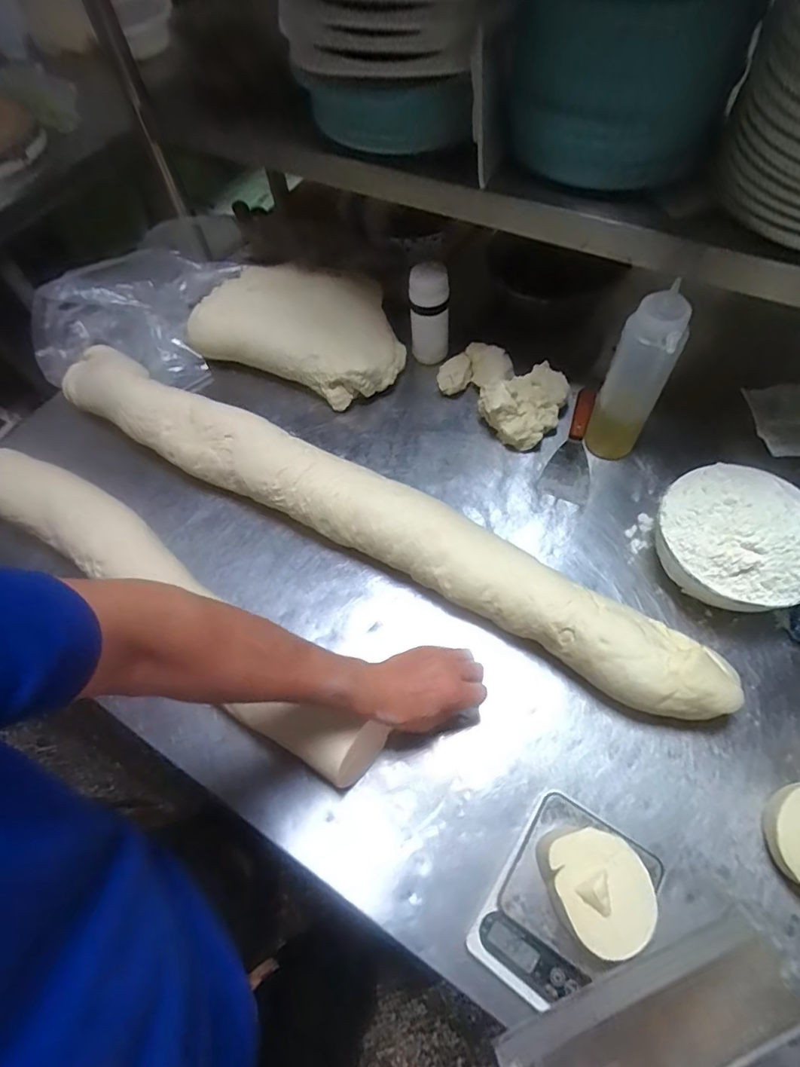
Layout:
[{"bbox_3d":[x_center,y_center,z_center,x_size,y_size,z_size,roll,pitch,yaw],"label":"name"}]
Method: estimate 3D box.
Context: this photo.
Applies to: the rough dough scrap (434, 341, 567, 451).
[{"bbox_3d":[0.155,-0.232,0.825,0.211,0.067,0.131,40,70,22],"label":"rough dough scrap"}]

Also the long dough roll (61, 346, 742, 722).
[{"bbox_3d":[-0.111,-0.056,0.738,1.096,0.086,0.119,27,67,18],"label":"long dough roll"}]

